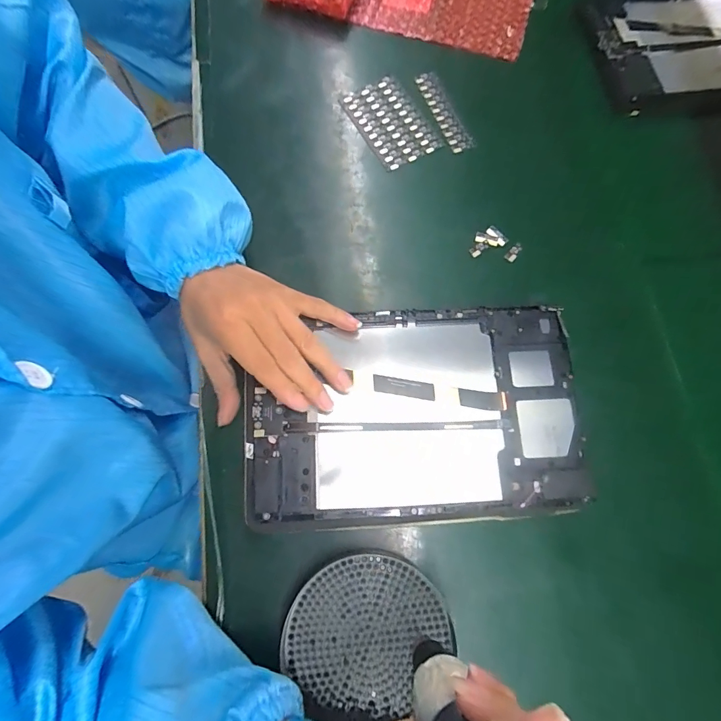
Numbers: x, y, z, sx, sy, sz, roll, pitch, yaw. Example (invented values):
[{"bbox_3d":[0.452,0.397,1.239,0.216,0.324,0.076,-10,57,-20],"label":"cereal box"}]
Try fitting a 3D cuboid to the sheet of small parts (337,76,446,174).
[{"bbox_3d":[0.030,-0.237,0.398,0.061,0.005,0.098,-30,78,-10],"label":"sheet of small parts"}]

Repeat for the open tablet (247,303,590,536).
[{"bbox_3d":[0.038,0.040,0.295,0.237,0.011,0.154,-2,75,-2],"label":"open tablet"}]

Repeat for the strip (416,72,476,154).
[{"bbox_3d":[0.083,-0.252,0.401,0.023,0.007,0.099,-23,77,-9],"label":"strip"}]

